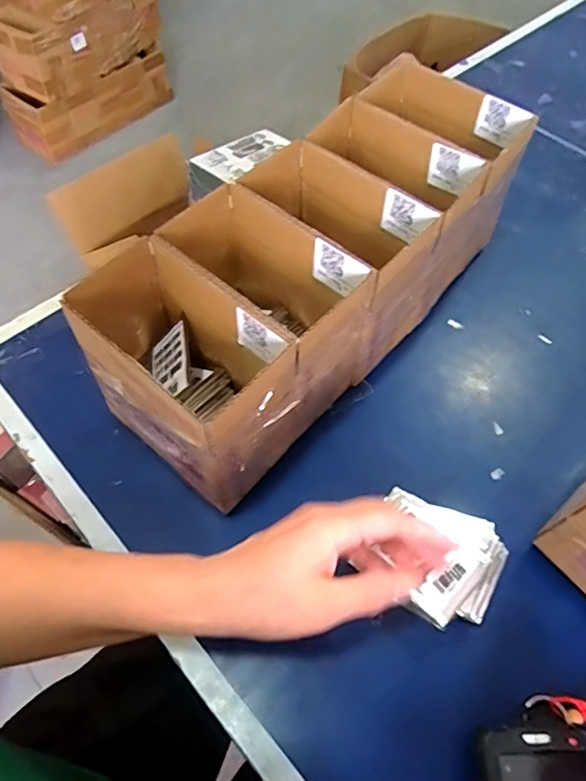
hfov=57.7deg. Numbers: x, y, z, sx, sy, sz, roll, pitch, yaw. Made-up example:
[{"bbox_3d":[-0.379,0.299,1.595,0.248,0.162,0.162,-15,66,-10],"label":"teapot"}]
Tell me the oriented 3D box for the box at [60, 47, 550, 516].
[{"bbox_3d":[0.029,-0.110,0.480,0.161,0.153,0.419,36,65,20],"label":"box"}]

